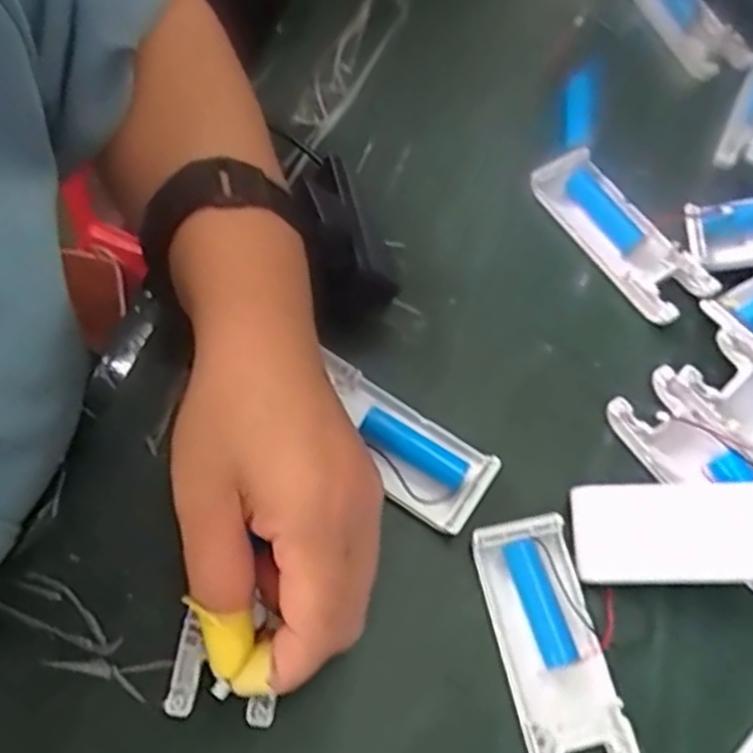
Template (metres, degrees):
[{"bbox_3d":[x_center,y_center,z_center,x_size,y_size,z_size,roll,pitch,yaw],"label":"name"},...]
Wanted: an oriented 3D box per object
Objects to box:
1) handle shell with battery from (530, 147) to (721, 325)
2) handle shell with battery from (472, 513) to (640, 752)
[{"bbox_3d":[0.126,-0.075,0.385,0.038,0.016,0.108,-31,70,-17],"label":"handle shell with battery"},{"bbox_3d":[0.070,0.109,0.287,0.040,0.013,0.104,-10,65,-8],"label":"handle shell with battery"}]

